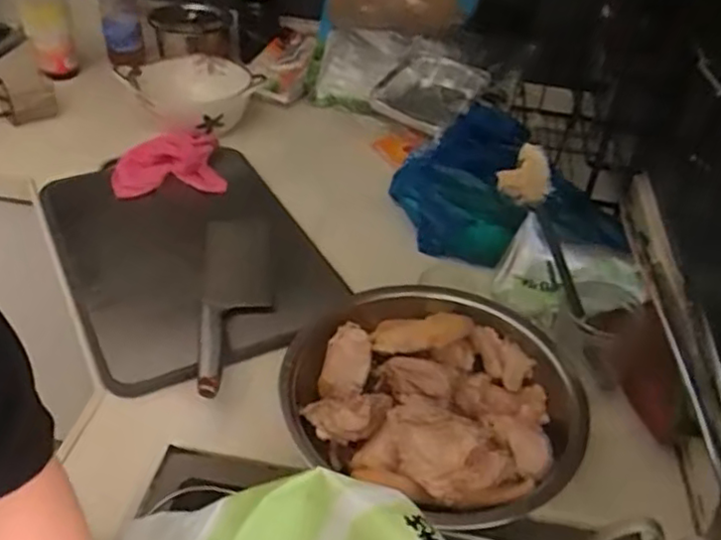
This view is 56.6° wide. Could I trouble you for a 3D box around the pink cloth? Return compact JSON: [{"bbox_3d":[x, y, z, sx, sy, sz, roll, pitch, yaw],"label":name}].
[{"bbox_3d":[-0.282,-0.156,0.971,0.151,0.062,0.138,-10,41,-17],"label":"pink cloth"}]

